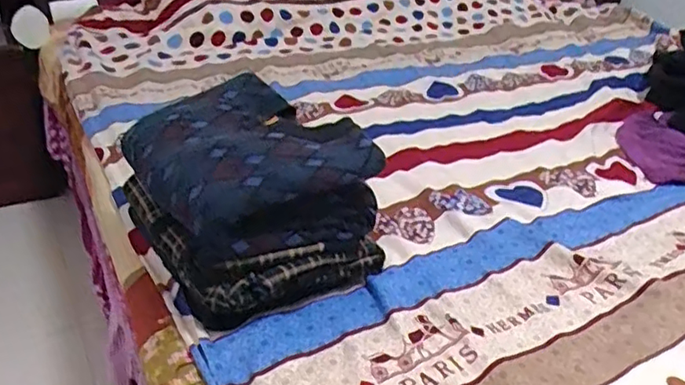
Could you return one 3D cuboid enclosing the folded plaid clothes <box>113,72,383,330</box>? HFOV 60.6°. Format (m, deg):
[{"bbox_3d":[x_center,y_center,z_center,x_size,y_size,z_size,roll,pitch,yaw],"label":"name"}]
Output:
[{"bbox_3d":[-0.131,-0.007,0.747,0.224,0.175,0.279,-17,35,-30],"label":"folded plaid clothes"}]

